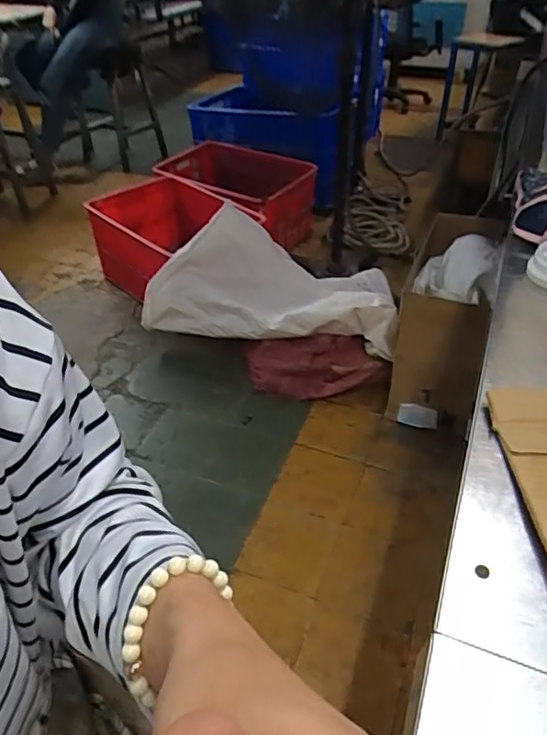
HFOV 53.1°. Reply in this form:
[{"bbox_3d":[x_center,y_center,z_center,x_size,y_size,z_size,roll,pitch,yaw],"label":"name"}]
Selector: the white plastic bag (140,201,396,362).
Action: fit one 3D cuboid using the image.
[{"bbox_3d":[-0.004,-0.300,1.799,0.797,0.259,0.413,5,39,5],"label":"white plastic bag"}]

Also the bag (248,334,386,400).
[{"bbox_3d":[0.124,0.005,1.701,0.425,0.149,0.138,3,38,3],"label":"bag"}]

